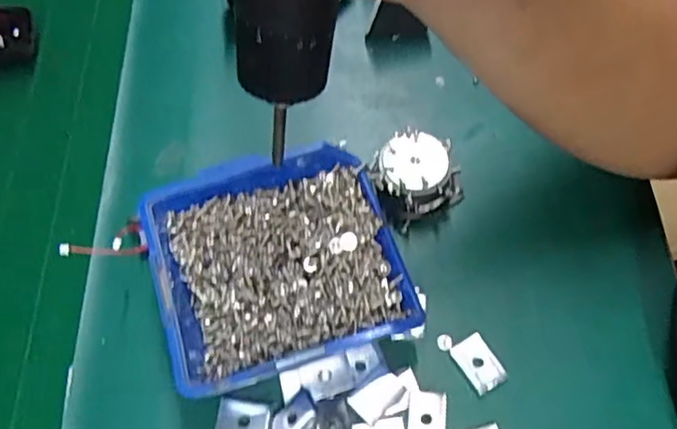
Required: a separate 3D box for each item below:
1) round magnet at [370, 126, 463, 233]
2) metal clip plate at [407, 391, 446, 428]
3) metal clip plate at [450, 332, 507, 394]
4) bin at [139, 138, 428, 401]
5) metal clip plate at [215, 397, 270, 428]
[{"bbox_3d":[0.048,-0.028,0.381,0.057,0.032,0.052,0,63,1],"label":"round magnet"},{"bbox_3d":[0.046,0.108,0.322,0.020,0.004,0.029,2,63,2],"label":"metal clip plate"},{"bbox_3d":[0.077,0.080,0.336,0.019,0.004,0.030,-27,65,-12],"label":"metal clip plate"},{"bbox_3d":[-0.033,0.031,0.333,0.122,0.060,0.111,-18,64,-8],"label":"bin"},{"bbox_3d":[-0.050,0.108,0.324,0.028,0.004,0.020,5,63,4],"label":"metal clip plate"}]

